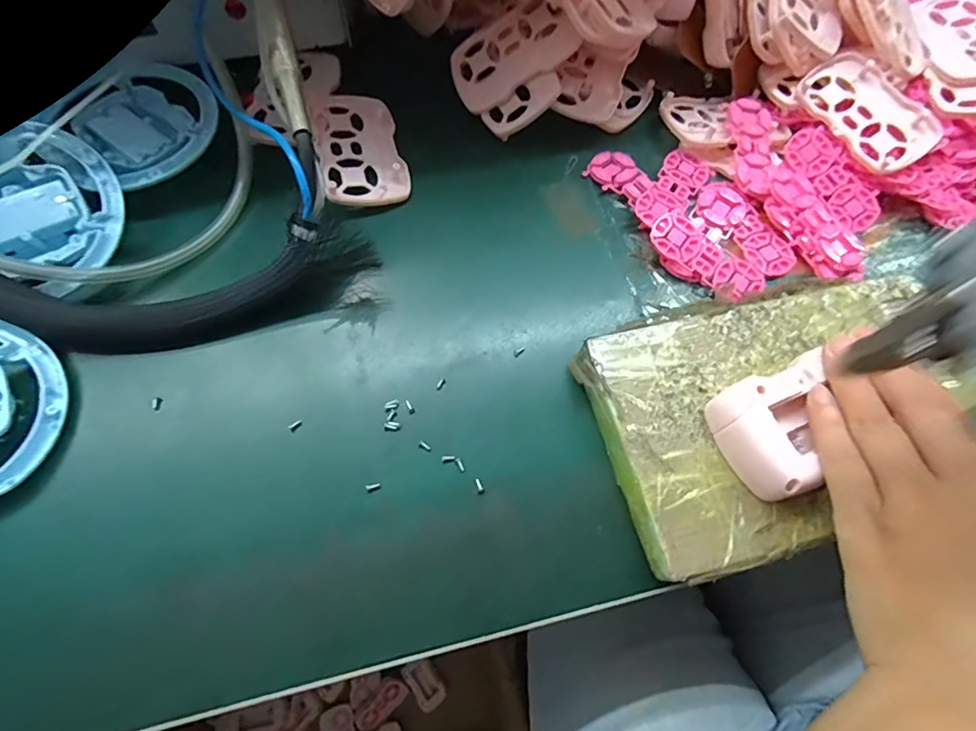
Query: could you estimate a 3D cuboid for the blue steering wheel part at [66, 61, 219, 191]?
[{"bbox_3d":[-0.210,-0.153,0.302,0.092,0.018,0.078,43,71,13],"label":"blue steering wheel part"}]

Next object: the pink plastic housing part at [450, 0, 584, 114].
[{"bbox_3d":[0.014,-0.213,0.322,0.083,0.007,0.053,-24,84,18],"label":"pink plastic housing part"}]

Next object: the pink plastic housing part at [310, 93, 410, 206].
[{"bbox_3d":[-0.084,-0.144,0.309,0.052,0.012,0.095,-15,69,-10],"label":"pink plastic housing part"}]

